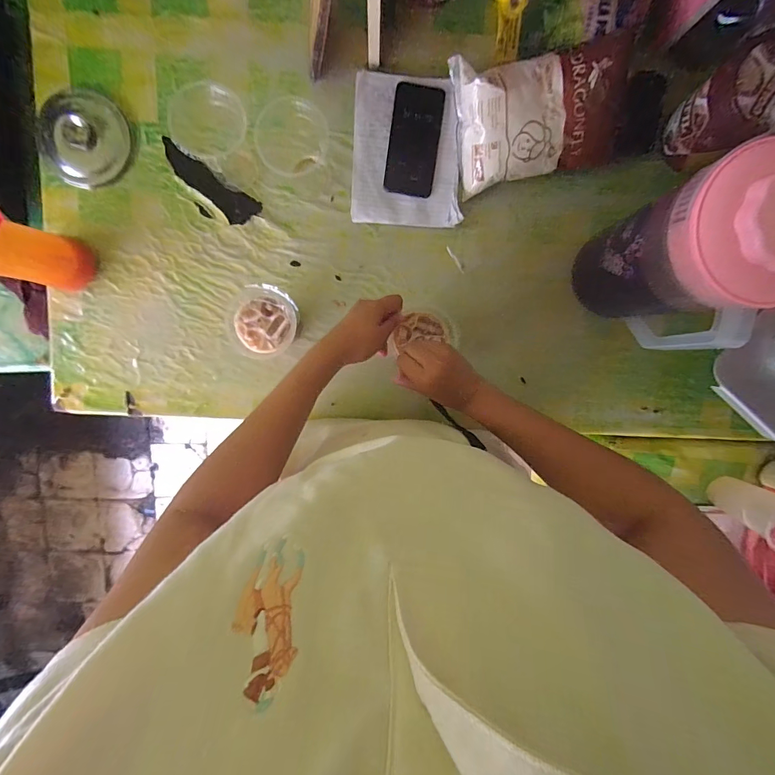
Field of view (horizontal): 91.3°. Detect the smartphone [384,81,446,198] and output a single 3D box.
[{"bbox_3d":[0.041,-0.377,0.583,0.075,0.009,0.153,8,97,-2],"label":"smartphone"}]

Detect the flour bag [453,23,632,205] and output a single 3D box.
[{"bbox_3d":[0.222,-0.384,0.535,0.245,0.078,0.153,-11,97,0],"label":"flour bag"}]

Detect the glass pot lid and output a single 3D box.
[{"bbox_3d":[-0.457,-0.377,0.562,0.127,0.027,0.133,0,97,-1],"label":"glass pot lid"}]

